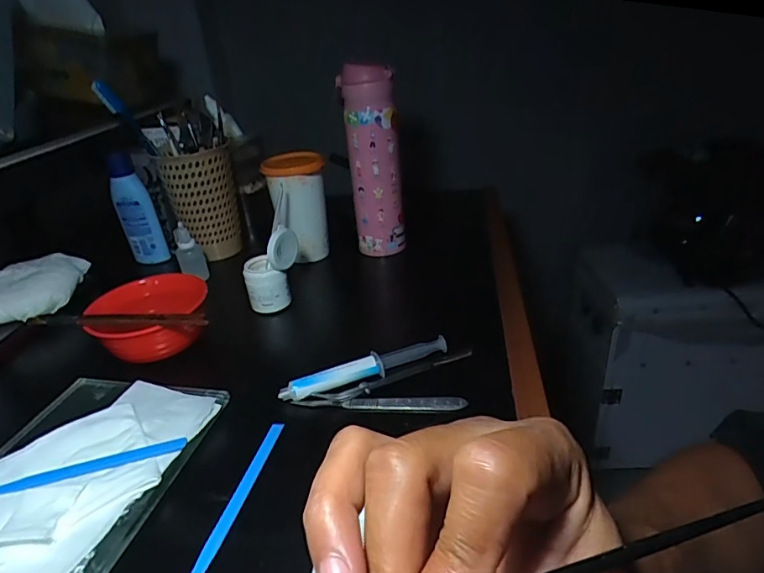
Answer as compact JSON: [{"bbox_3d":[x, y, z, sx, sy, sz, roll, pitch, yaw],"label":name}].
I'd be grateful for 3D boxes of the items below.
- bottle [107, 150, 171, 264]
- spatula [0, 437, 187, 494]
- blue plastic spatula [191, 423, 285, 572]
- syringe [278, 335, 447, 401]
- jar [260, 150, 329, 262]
[{"bbox_3d":[-0.319,-0.100,0.644,0.044,0.145,0.034,-19,31,-25],"label":"bottle"},{"bbox_3d":[-0.208,0.127,0.344,0.136,0.004,0.010,-11,29,-12],"label":"spatula"},{"bbox_3d":[-0.095,0.141,0.324,0.012,0.009,0.136,3,29,13],"label":"blue plastic spatula"},{"bbox_3d":[-0.013,0.068,0.420,0.145,0.014,0.017,-14,29,-17],"label":"syringe"},{"bbox_3d":[-0.104,-0.097,0.619,0.072,0.122,0.070,-10,30,-13],"label":"jar"}]

